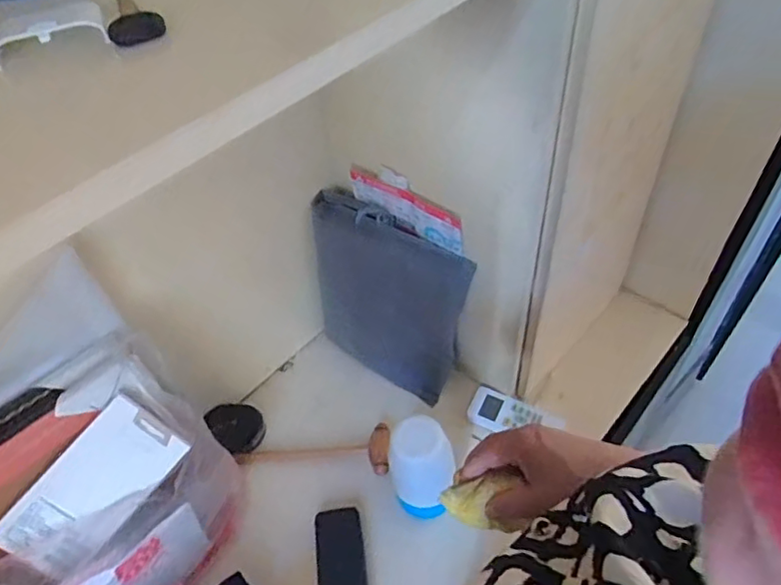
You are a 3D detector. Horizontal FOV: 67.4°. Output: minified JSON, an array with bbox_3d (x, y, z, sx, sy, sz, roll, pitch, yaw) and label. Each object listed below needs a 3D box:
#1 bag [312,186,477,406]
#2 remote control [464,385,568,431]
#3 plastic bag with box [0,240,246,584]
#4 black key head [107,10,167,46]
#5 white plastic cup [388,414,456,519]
[{"bbox_3d":[-0.004,0.010,0.821,0.219,0.265,0.045,20,39,16],"label":"bag"},{"bbox_3d":[0.171,0.174,0.815,0.127,0.019,0.053,19,53,20],"label":"remote control"},{"bbox_3d":[-0.363,0.241,0.567,0.405,0.332,0.169,-38,56,-25],"label":"plastic bag with box"},{"bbox_3d":[-0.129,-0.135,0.298,0.028,0.005,0.028,-21,51,-13],"label":"black key head"},{"bbox_3d":[0.039,0.213,0.697,0.075,0.153,0.066,-5,49,0],"label":"white plastic cup"}]

